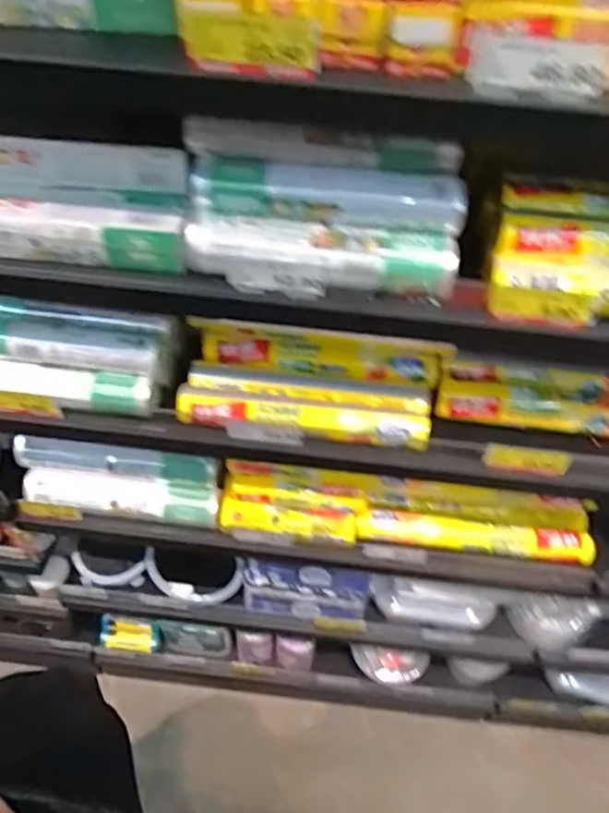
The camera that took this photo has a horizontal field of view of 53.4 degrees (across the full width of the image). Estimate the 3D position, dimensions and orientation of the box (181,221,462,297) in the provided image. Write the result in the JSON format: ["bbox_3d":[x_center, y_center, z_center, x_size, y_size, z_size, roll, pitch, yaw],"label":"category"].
[{"bbox_3d":[0.015,-0.147,0.589,0.255,0.046,0.041,6,46,2],"label":"box"}]

